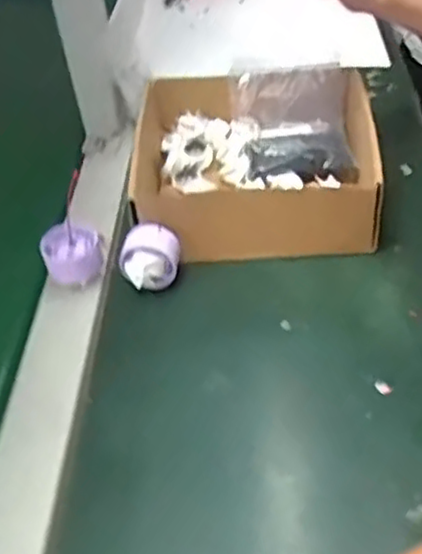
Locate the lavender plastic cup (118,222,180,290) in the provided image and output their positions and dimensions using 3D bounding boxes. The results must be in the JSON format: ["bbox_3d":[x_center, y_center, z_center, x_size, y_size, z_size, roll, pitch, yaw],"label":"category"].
[{"bbox_3d":[-0.050,-0.015,0.601,0.048,0.047,0.035,-3,42,5],"label":"lavender plastic cup"}]

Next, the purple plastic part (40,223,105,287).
[{"bbox_3d":[-0.112,-0.015,0.607,0.050,0.045,0.038,-16,43,-9],"label":"purple plastic part"}]

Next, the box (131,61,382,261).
[{"bbox_3d":[0.041,-0.119,0.686,0.203,0.076,0.226,-3,42,5],"label":"box"}]

